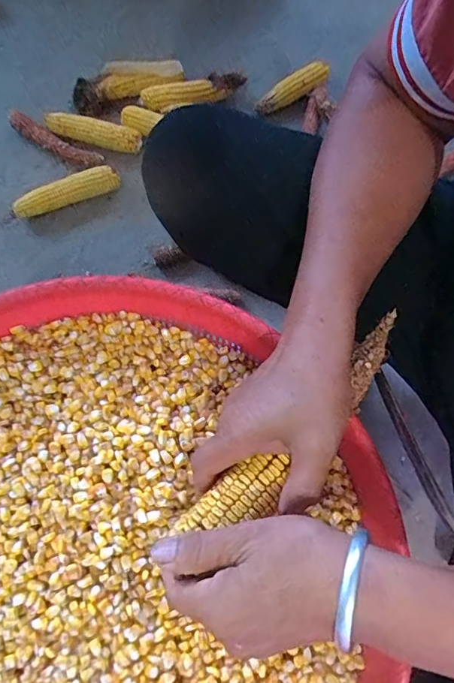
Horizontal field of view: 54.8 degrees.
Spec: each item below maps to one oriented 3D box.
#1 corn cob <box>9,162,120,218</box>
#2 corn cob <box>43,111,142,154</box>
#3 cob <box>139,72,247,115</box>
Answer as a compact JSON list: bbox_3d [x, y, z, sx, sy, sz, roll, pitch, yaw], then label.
[{"bbox_3d":[-0.307,-0.286,0.836,0.201,0.045,0.041,-21,77,-5],"label":"corn cob"},{"bbox_3d":[-0.259,-0.407,0.859,0.172,0.050,0.047,12,76,3],"label":"corn cob"},{"bbox_3d":[-0.067,-0.515,0.910,0.222,0.060,0.045,-21,77,-5],"label":"cob"}]

